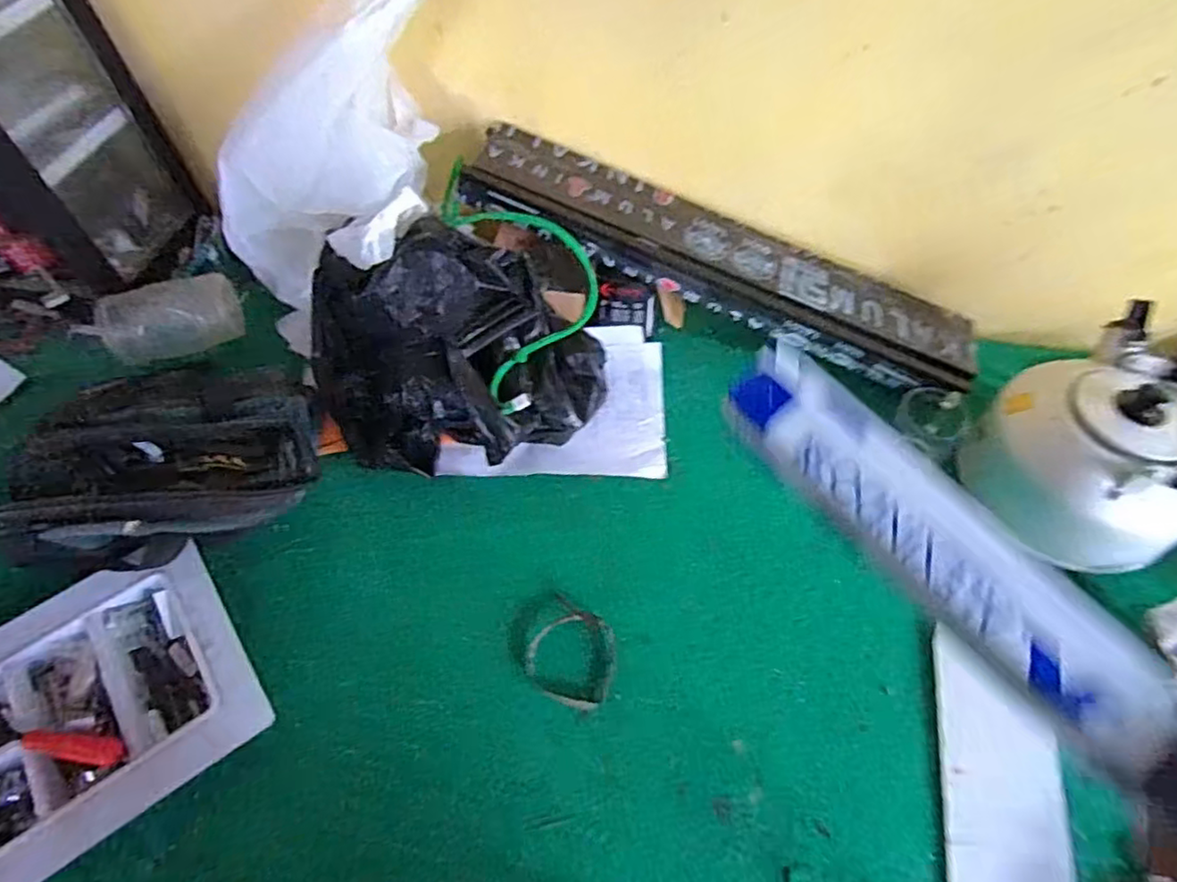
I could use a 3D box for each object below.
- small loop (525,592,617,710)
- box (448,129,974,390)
[{"bbox_3d":[-0.014,0.219,0.669,0.094,0.006,0.094,23,59,17],"label":"small loop"},{"bbox_3d":[0.174,-0.220,0.831,0.674,0.060,0.140,22,57,-3],"label":"box"}]

